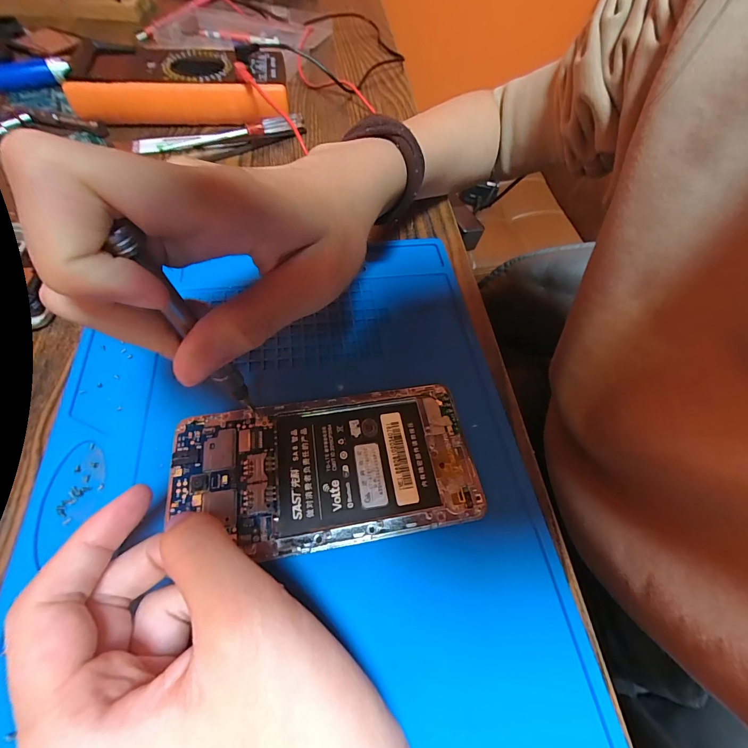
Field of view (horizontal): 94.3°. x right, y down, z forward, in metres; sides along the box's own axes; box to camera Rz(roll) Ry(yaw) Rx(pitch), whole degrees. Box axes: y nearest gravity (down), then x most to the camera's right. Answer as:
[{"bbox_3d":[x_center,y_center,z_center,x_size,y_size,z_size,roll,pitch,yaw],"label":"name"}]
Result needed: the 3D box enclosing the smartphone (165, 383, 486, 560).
[{"bbox_3d":[-0.021,0.043,0.166,0.138,0.005,0.070,-7,61,-8],"label":"smartphone"}]

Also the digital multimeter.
[{"bbox_3d":[-0.171,-0.264,0.318,0.179,0.037,0.084,-5,61,-7],"label":"digital multimeter"}]

